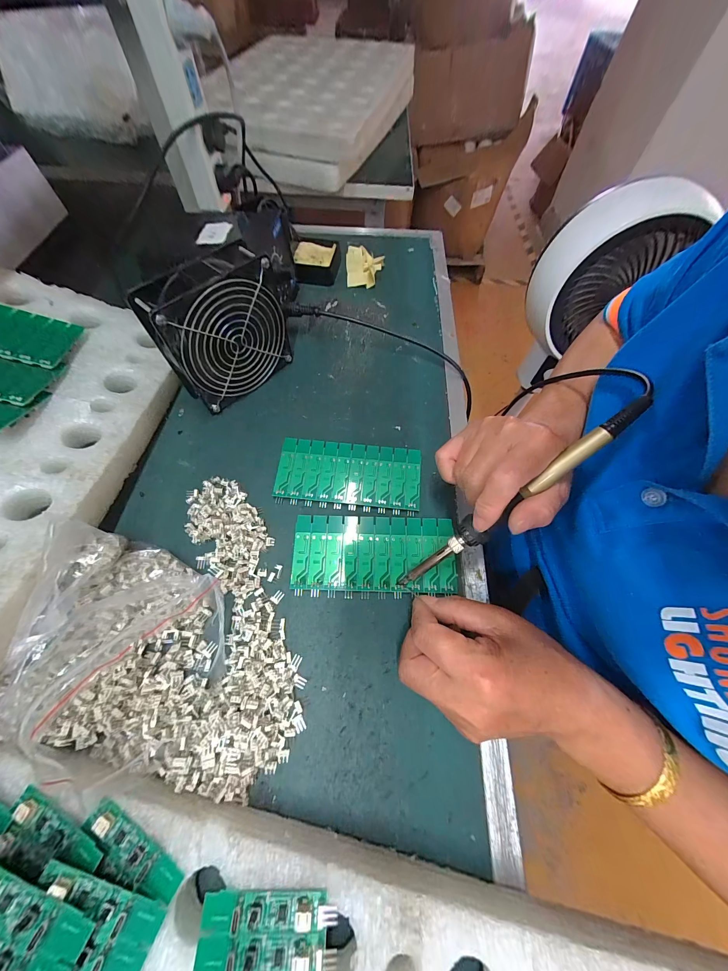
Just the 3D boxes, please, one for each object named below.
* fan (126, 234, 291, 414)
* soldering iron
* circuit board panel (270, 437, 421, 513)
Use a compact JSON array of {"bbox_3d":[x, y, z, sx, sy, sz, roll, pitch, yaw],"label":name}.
[{"bbox_3d":[-0.138,-0.151,0.312,0.045,0.121,0.128,41,69,17],"label":"fan"},{"bbox_3d":[0.105,0.014,0.222,0.210,0.016,0.019,-43,62,17],"label":"soldering iron"},{"bbox_3d":[-0.014,-0.014,0.302,0.138,0.011,0.061,5,63,1],"label":"circuit board panel"}]

